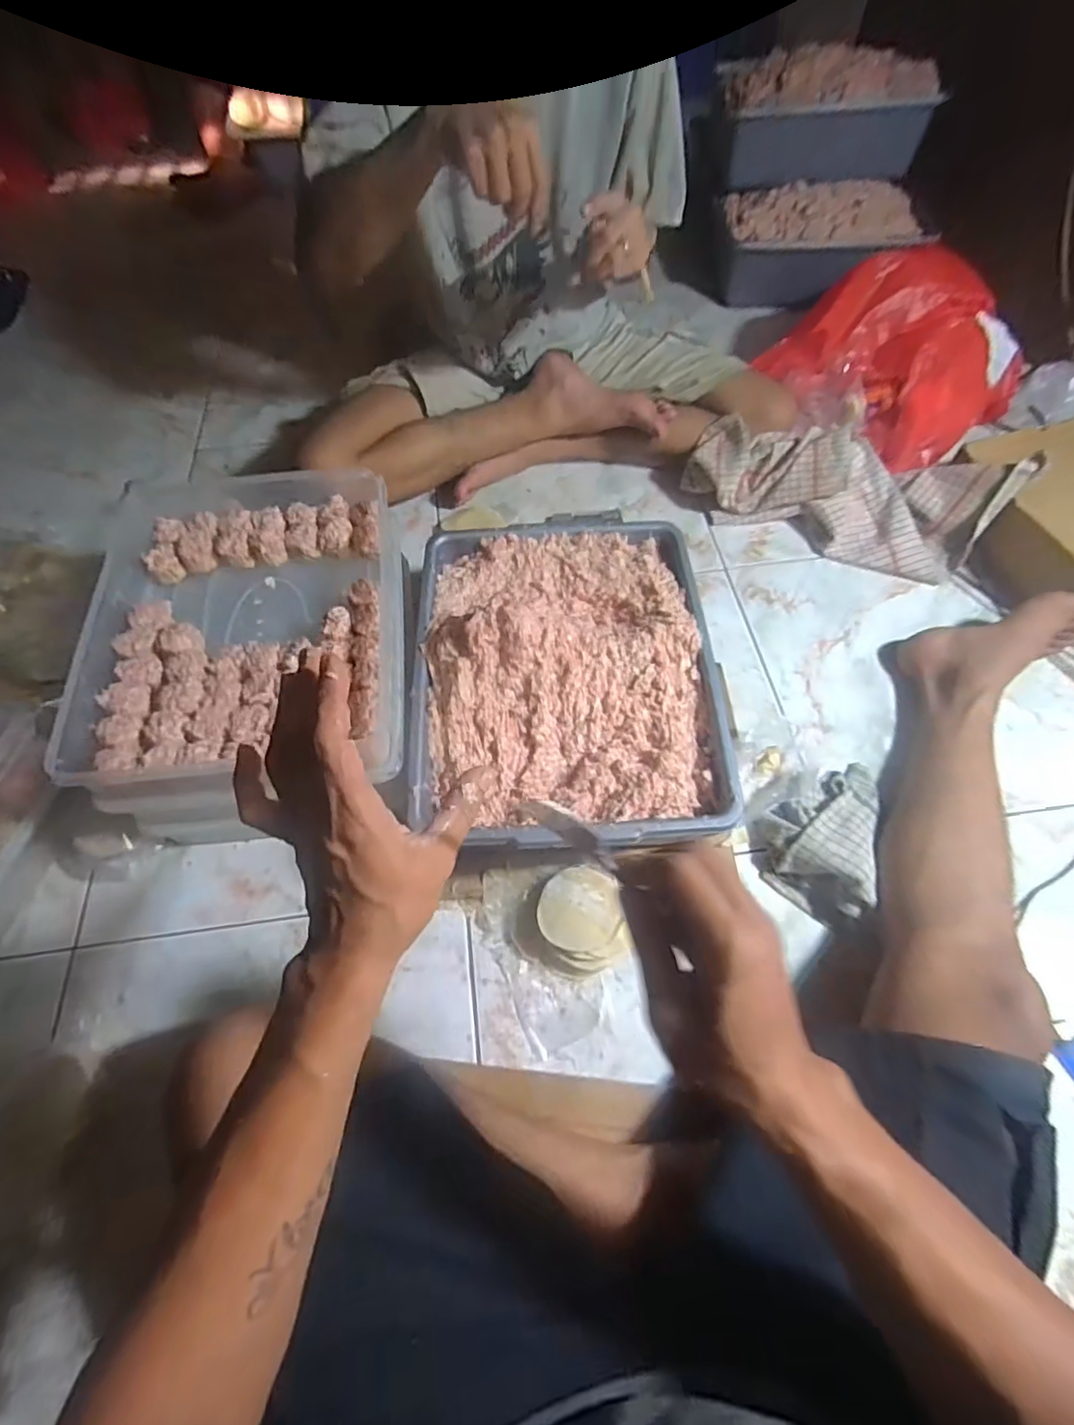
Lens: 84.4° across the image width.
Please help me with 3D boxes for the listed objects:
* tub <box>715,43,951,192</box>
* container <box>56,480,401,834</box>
[{"bbox_3d":[0.522,-1.098,1.103,0.351,0.163,0.203,0,61,1],"label":"tub"},{"bbox_3d":[-0.292,-0.096,0.630,0.289,0.090,0.387,-7,61,-3],"label":"container"}]

